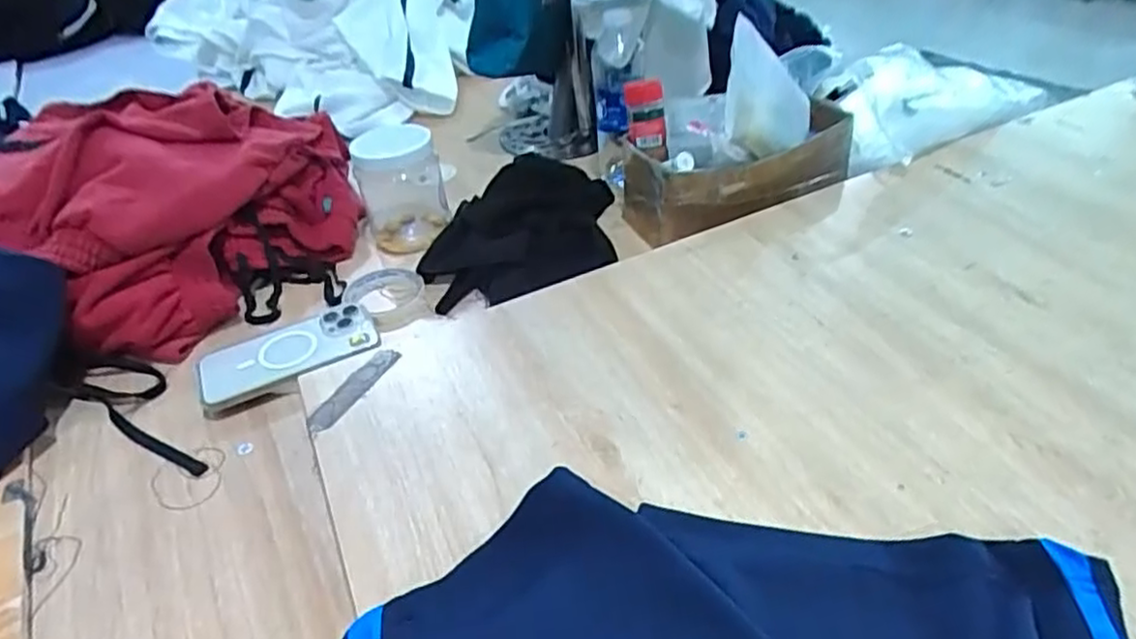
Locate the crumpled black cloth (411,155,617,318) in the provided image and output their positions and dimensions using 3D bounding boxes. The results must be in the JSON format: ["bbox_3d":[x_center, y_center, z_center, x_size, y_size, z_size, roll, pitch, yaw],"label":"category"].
[{"bbox_3d":[-0.054,-0.089,0.770,0.216,0.081,0.236,-6,38,1],"label":"crumpled black cloth"}]

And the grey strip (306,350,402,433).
[{"bbox_3d":[-0.177,0.055,0.584,0.025,0.007,0.098,13,43,24],"label":"grey strip"}]

